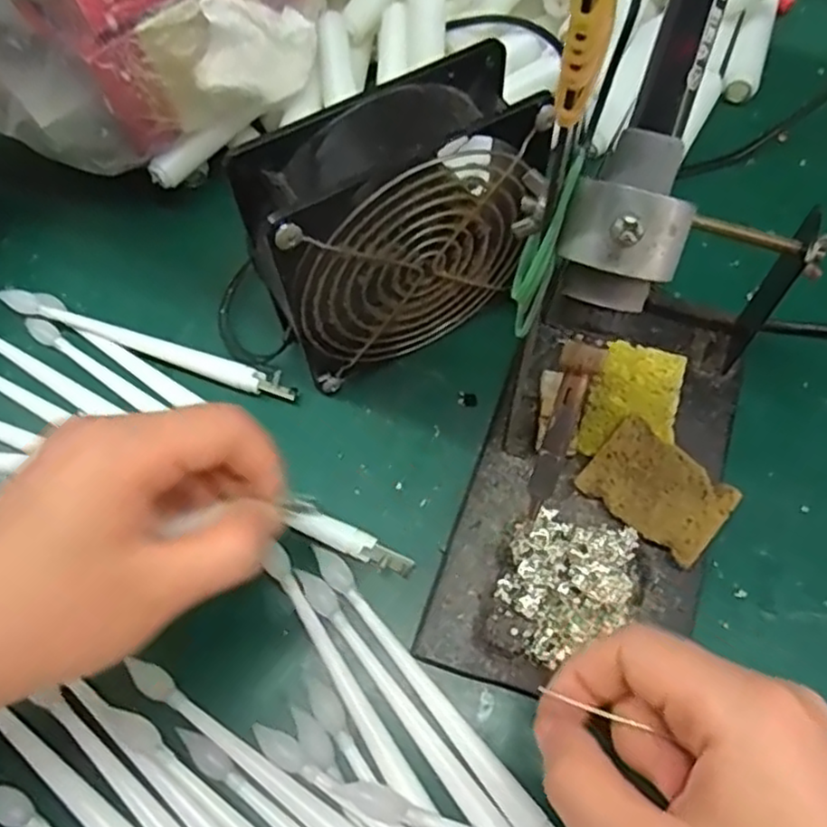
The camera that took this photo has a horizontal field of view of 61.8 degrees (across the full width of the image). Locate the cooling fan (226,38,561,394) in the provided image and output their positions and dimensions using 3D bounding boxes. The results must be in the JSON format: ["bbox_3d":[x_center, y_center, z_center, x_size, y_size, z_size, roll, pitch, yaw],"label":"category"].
[{"bbox_3d":[-0.006,-0.073,0.291,0.114,0.124,0.044,-24,66,-9],"label":"cooling fan"}]

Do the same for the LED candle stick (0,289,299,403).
[{"bbox_3d":[-0.128,-0.033,0.334,0.151,0.019,0.013,16,67,9],"label":"LED candle stick"}]

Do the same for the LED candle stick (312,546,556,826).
[{"bbox_3d":[0.005,0.106,0.268,0.010,0.011,0.138,-38,69,-14],"label":"LED candle stick"}]

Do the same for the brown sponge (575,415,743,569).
[{"bbox_3d":[0.101,0.031,0.284,0.054,0.004,0.040,39,78,16],"label":"brown sponge"}]

